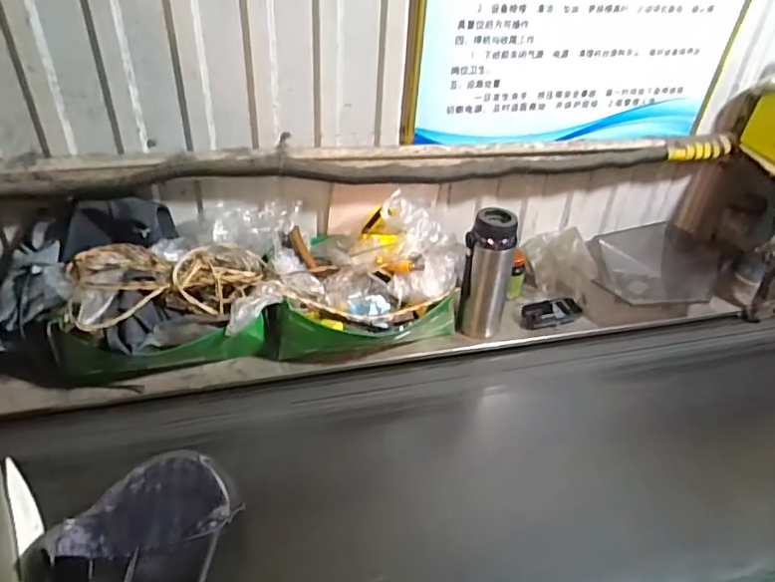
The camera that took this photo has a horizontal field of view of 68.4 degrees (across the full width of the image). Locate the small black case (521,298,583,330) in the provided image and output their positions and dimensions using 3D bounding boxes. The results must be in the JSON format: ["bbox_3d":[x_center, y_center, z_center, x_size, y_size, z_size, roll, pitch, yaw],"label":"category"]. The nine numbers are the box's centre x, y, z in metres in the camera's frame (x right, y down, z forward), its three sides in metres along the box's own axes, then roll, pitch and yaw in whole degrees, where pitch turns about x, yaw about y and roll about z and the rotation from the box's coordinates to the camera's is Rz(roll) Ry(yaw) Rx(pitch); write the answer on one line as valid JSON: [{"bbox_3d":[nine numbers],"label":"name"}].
[{"bbox_3d":[0.297,0.038,1.041,0.113,0.027,0.049,-13,42,-22],"label":"small black case"}]

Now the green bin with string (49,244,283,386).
[{"bbox_3d":[-0.333,0.031,0.881,0.327,0.155,0.180,-9,40,-18],"label":"green bin with string"}]

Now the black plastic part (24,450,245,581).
[{"bbox_3d":[-0.283,0.279,0.647,0.192,0.114,0.247,-8,40,-16],"label":"black plastic part"}]

